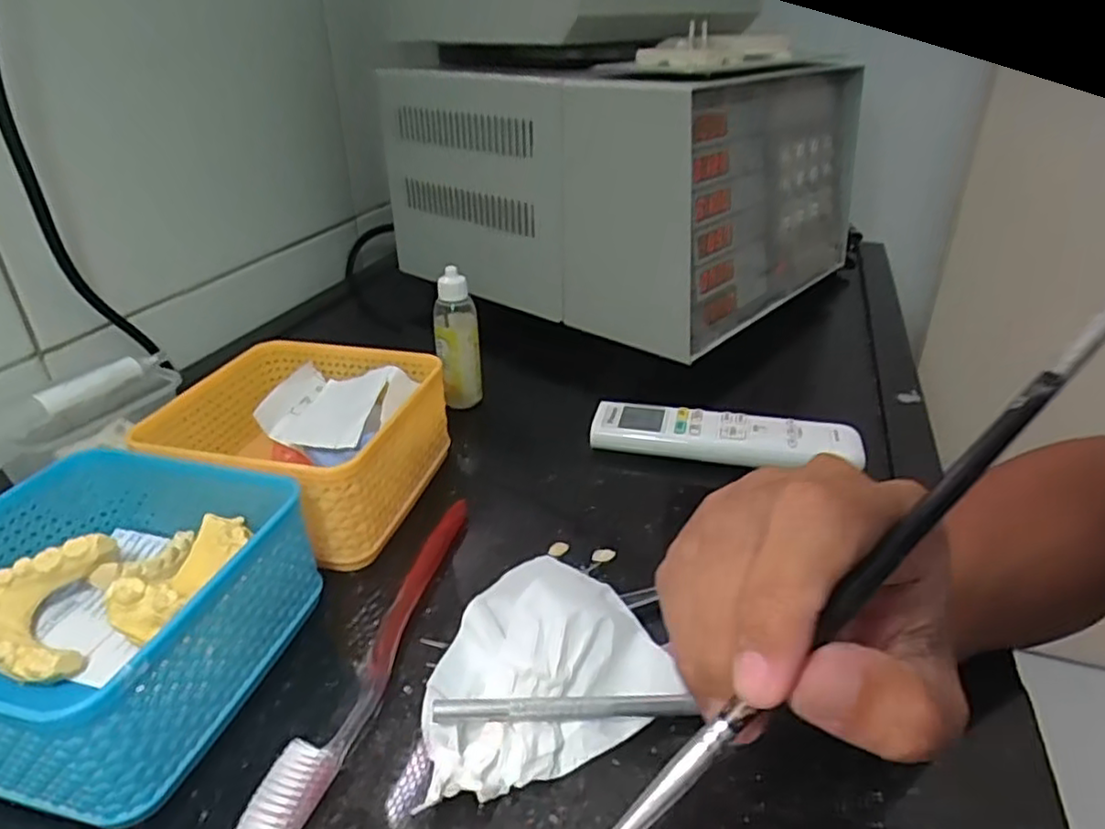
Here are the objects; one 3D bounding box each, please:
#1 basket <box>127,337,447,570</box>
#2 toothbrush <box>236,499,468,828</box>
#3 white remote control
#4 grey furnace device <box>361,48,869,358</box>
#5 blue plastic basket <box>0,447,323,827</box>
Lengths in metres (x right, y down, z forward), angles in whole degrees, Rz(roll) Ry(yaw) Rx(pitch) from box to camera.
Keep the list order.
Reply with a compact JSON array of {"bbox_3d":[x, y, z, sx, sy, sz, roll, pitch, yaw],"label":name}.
[{"bbox_3d":[-0.143,0.016,0.396,0.134,0.060,0.134,8,31,15],"label":"basket"},{"bbox_3d":[-0.072,0.100,0.302,0.019,0.020,0.182,8,31,15],"label":"toothbrush"},{"bbox_3d":[0.117,0.014,0.473,0.176,0.022,0.038,7,31,13],"label":"white remote control"},{"bbox_3d":[0.088,-0.251,0.716,0.353,0.225,0.395,22,37,34],"label":"grey furnace device"},{"bbox_3d":[-0.186,0.082,0.287,0.130,0.065,0.131,7,30,14],"label":"blue plastic basket"}]

